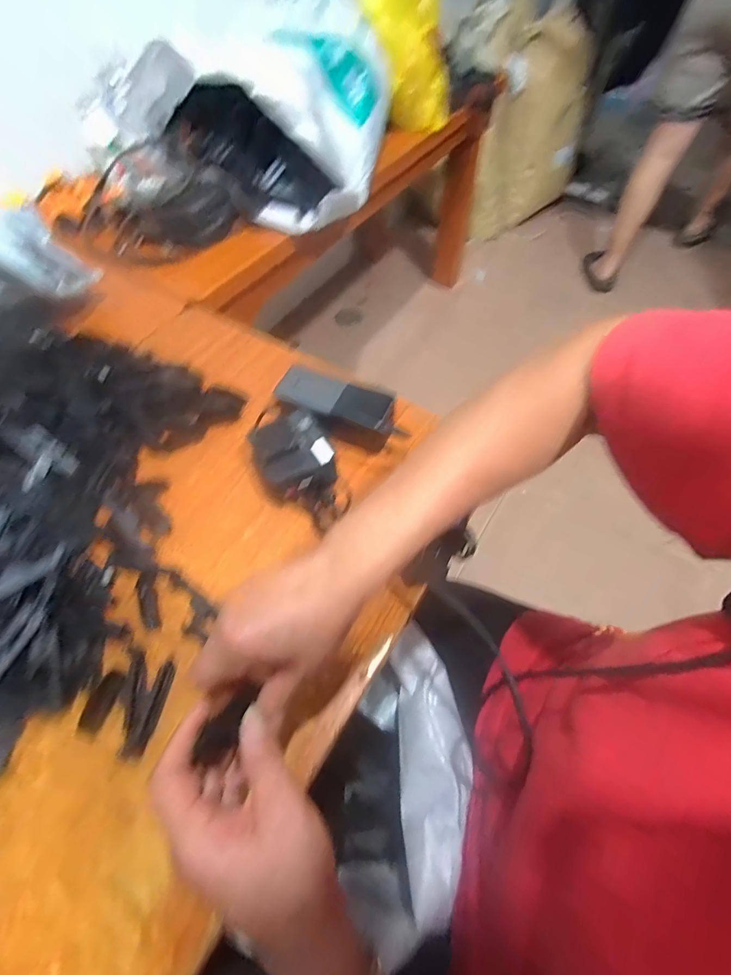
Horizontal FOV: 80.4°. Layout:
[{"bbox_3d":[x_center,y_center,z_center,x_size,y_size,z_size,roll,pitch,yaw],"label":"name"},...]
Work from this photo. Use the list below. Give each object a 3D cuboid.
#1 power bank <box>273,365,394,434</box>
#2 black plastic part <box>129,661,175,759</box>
[{"bbox_3d":[-0.032,-0.091,0.488,0.133,0.044,0.057,17,59,11],"label":"power bank"},{"bbox_3d":[-0.171,0.175,0.346,0.014,0.009,0.068,7,58,5],"label":"black plastic part"}]

